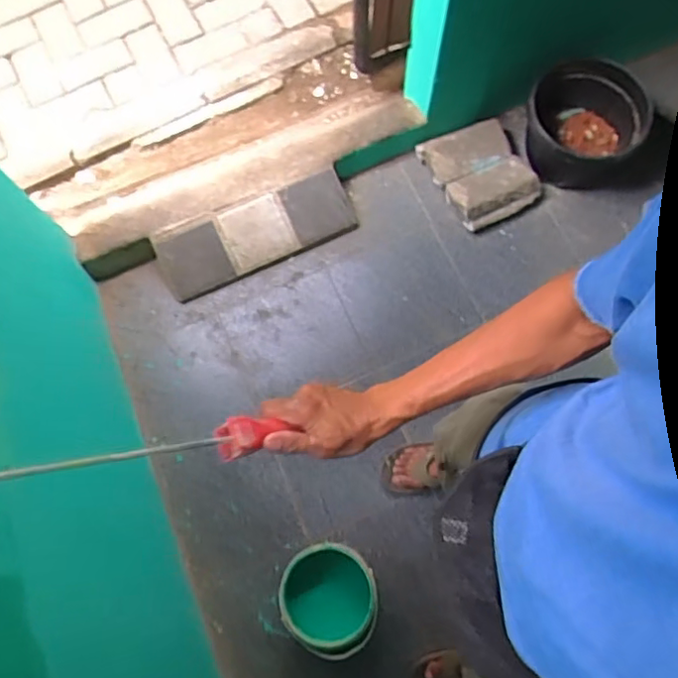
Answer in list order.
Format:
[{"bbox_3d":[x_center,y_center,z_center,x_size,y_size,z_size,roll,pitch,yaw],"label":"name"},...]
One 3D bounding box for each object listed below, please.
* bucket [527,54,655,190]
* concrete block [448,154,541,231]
[{"bbox_3d":[0.621,-0.545,1.546,0.292,0.207,0.335,36,78,12],"label":"bucket"},{"bbox_3d":[0.410,-0.391,1.564,0.228,0.089,0.141,-27,74,-6],"label":"concrete block"}]

